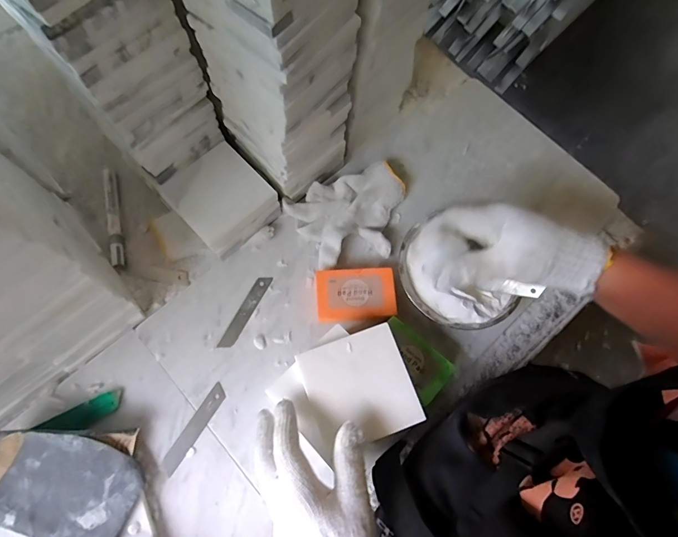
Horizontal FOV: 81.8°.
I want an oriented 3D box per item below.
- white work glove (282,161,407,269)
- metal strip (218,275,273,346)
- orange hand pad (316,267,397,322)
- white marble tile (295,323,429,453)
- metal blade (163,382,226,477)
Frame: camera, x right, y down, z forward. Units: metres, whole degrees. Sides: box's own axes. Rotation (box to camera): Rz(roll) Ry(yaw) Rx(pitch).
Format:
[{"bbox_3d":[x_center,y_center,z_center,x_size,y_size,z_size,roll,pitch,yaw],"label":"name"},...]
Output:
[{"bbox_3d":[0.015,-0.067,0.508,0.153,0.033,0.116,-9,72,-8],"label":"white work glove"},{"bbox_3d":[-0.114,0.053,0.481,0.017,0.004,0.099,27,70,4],"label":"metal strip"},{"bbox_3d":[0.020,0.033,0.478,0.090,0.031,0.061,-3,71,-6],"label":"orange hand pad"},{"bbox_3d":[0.021,0.116,0.382,0.098,0.007,0.098,-19,72,-8],"label":"white marble tile"},{"bbox_3d":[-0.161,0.178,0.438,0.018,0.004,0.100,32,71,6],"label":"metal blade"}]

